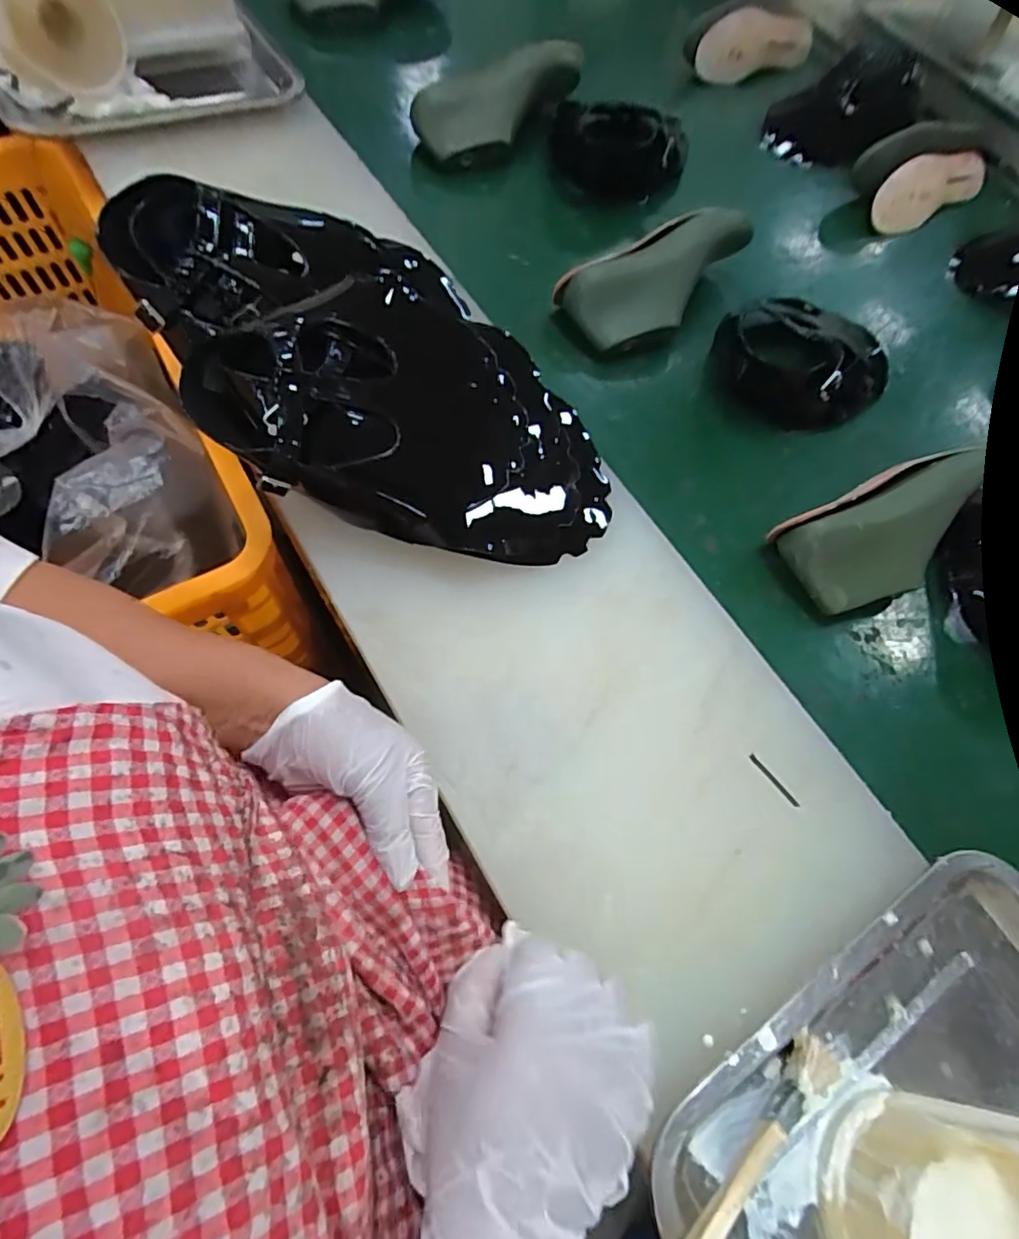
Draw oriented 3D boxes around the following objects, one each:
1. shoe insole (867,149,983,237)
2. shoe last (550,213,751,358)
[{"bbox_3d":[0.562,-0.578,0.782,0.226,0.026,0.071,-34,113,-19],"label":"shoe insole"},{"bbox_3d":[0.164,-0.350,0.624,0.225,0.086,0.096,-30,71,-12],"label":"shoe last"}]

